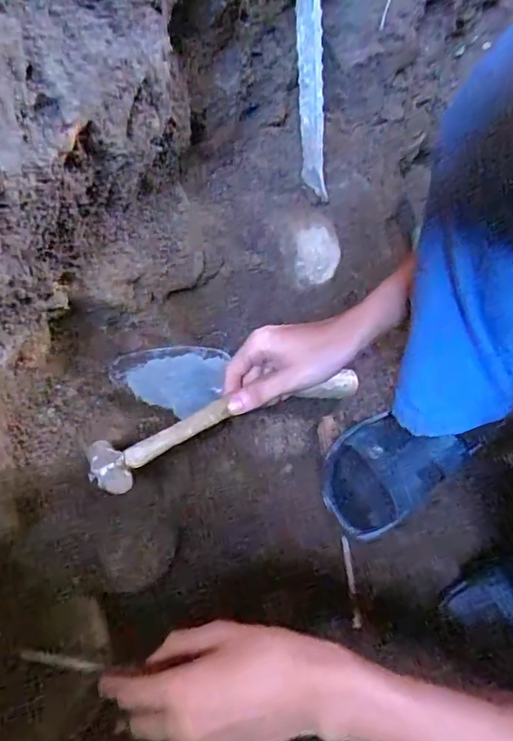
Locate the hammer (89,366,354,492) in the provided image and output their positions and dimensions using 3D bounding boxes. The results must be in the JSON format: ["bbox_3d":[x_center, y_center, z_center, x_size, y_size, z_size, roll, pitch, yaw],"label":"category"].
[{"bbox_3d":[-0.021,0.047,0.475,0.255,0.027,0.058,-17,58,-15],"label":"hammer"}]

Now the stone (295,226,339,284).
[{"bbox_3d":[0.073,-0.137,0.637,0.053,0.043,0.061,12,55,5],"label":"stone"}]

